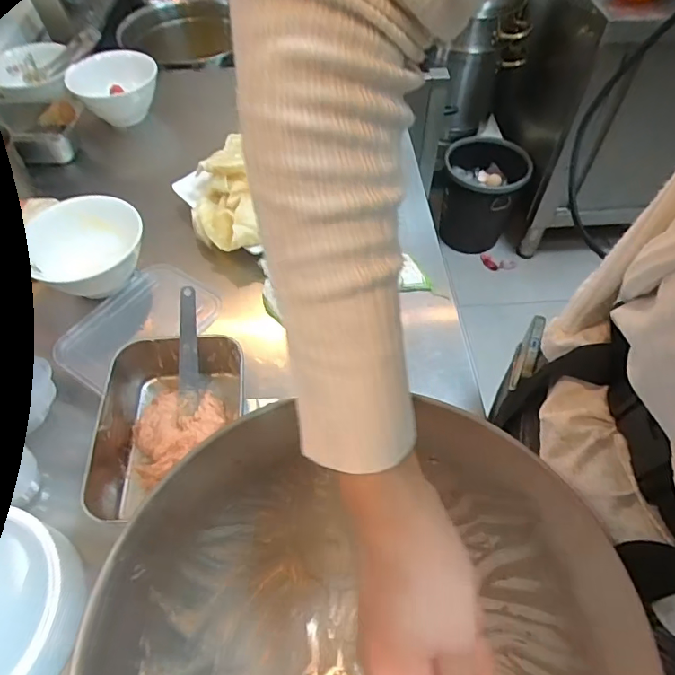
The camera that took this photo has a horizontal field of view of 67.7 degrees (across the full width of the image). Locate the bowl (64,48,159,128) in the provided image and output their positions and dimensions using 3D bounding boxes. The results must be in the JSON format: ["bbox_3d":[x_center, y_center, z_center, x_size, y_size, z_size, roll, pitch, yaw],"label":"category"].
[{"bbox_3d":[-0.372,-0.416,0.854,0.138,0.073,0.147,0,54,0],"label":"bowl"}]

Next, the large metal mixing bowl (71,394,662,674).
[{"bbox_3d":[0.015,0.202,0.305,0.256,0.224,0.235,0,54,0],"label":"large metal mixing bowl"}]

